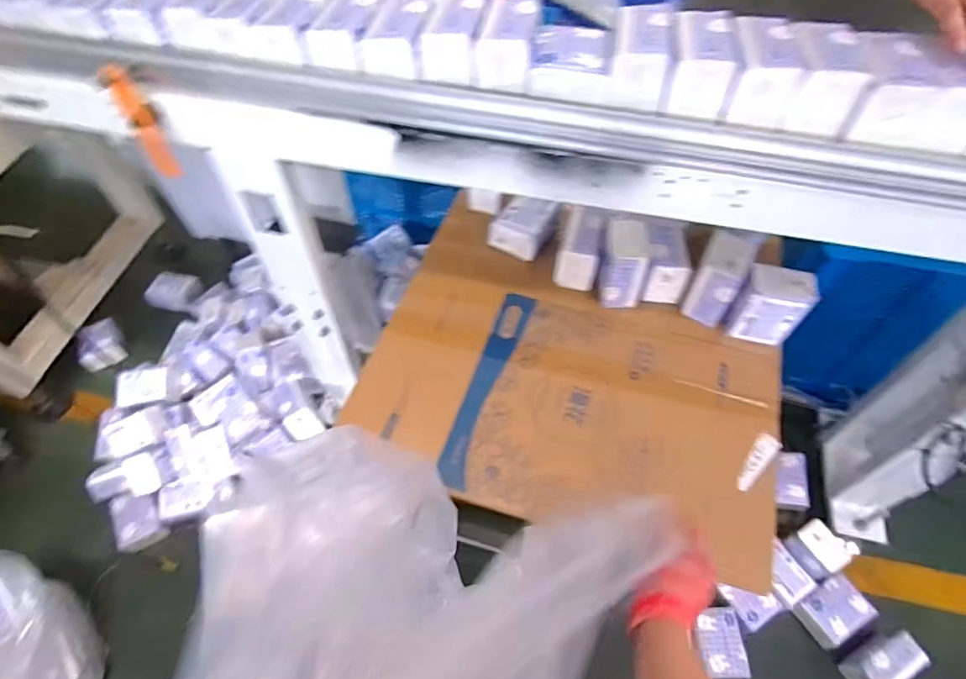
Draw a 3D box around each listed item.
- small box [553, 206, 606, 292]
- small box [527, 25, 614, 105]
[{"bbox_3d":[0.172,-0.164,0.937,0.072,0.094,0.118,11,57,9],"label":"small box"},{"bbox_3d":[0.104,-0.327,0.623,0.090,0.034,0.114,6,56,6],"label":"small box"}]

